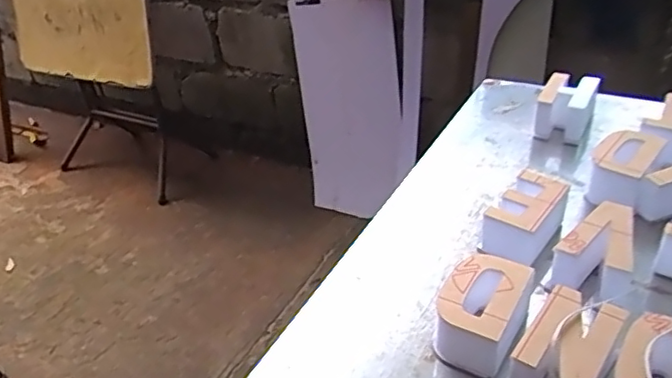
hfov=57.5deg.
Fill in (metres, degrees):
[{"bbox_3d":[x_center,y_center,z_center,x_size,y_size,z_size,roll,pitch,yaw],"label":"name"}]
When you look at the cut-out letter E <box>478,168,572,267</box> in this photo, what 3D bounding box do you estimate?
[{"bbox_3d":[0.171,0.028,0.563,0.056,0.055,0.089,24,46,36],"label":"cut-out letter E"}]

